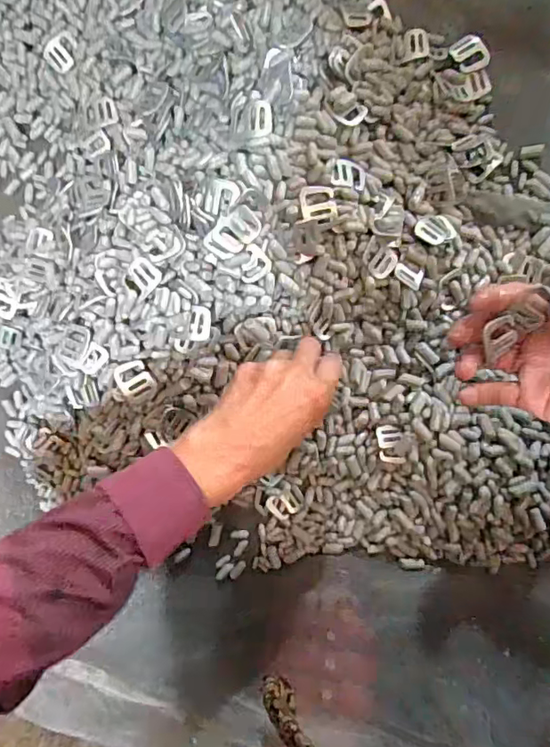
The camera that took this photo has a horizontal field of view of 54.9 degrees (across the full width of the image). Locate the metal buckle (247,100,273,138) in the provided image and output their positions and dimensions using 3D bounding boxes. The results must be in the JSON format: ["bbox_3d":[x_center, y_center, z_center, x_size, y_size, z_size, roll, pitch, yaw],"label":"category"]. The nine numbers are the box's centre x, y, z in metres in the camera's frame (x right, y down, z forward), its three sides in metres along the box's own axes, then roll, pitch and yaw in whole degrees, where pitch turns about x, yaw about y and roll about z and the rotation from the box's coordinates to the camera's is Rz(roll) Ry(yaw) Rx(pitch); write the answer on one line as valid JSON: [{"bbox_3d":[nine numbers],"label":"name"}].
[{"bbox_3d":[-0.010,-0.183,0.378,0.018,0.007,0.025,8,92,6],"label":"metal buckle"}]

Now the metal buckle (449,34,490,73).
[{"bbox_3d":[0.167,-0.274,0.453,0.028,0.008,0.035,-29,79,12],"label":"metal buckle"}]

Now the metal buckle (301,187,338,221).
[{"bbox_3d":[0.032,-0.127,0.392,0.026,0.005,0.026,-9,93,0],"label":"metal buckle"}]

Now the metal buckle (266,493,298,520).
[{"bbox_3d":[0.006,0.120,0.481,0.021,0.004,0.026,-42,85,7],"label":"metal buckle"}]

